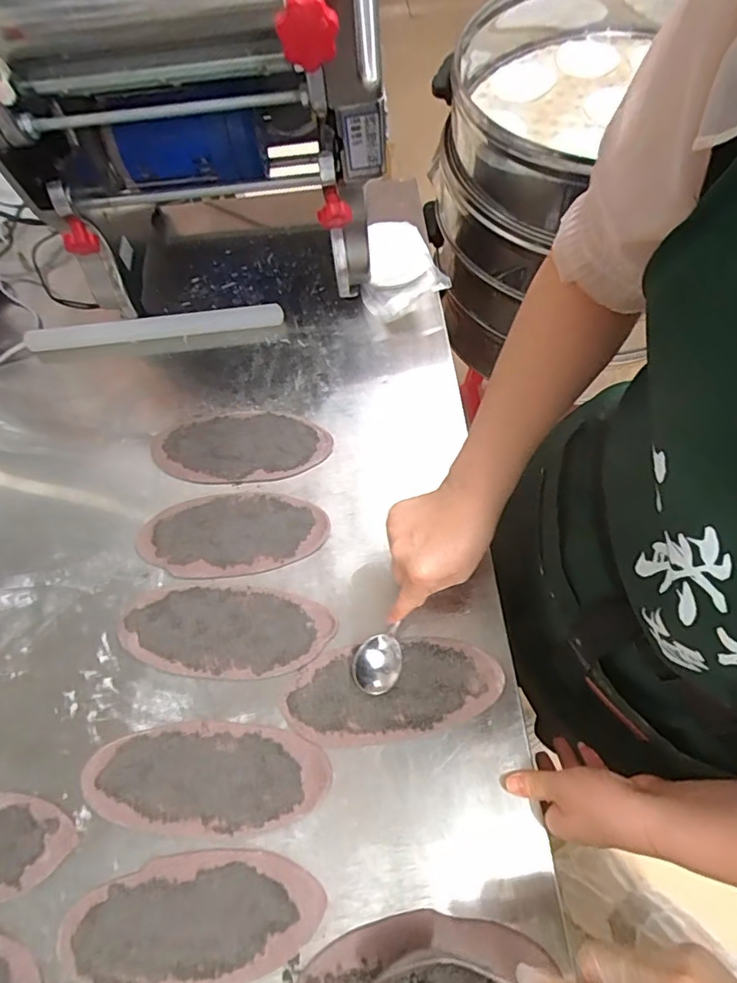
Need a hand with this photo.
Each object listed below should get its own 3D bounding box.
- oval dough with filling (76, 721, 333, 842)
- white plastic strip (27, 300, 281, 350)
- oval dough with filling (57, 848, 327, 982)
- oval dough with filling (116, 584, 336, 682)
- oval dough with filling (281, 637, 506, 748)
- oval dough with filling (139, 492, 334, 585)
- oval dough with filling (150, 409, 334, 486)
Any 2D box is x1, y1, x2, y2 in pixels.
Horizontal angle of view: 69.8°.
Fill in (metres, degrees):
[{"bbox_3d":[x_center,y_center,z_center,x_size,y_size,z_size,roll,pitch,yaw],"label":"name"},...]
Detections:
[{"bbox_3d":[-0.138,0.244,0.452,0.203,0.005,0.085,-3,64,2],"label":"oval dough with filling"},{"bbox_3d":[-0.271,-0.209,0.673,0.318,0.027,0.023,-9,64,-1],"label":"white plastic strip"},{"bbox_3d":[-0.137,0.331,0.407,0.197,0.004,0.086,-8,64,-1],"label":"oval dough with filling"},{"bbox_3d":[-0.138,0.134,0.506,0.201,0.004,0.087,-1,64,3],"label":"oval dough with filling"},{"bbox_3d":[0.021,0.177,0.476,0.191,0.004,0.081,-9,64,-2],"label":"oval dough with filling"},{"bbox_3d":[-0.142,0.043,0.550,0.191,0.005,0.095,-8,64,-1],"label":"oval dough with filling"},{"bbox_3d":[-0.143,-0.052,0.595,0.195,0.009,0.093,-4,64,1],"label":"oval dough with filling"}]

